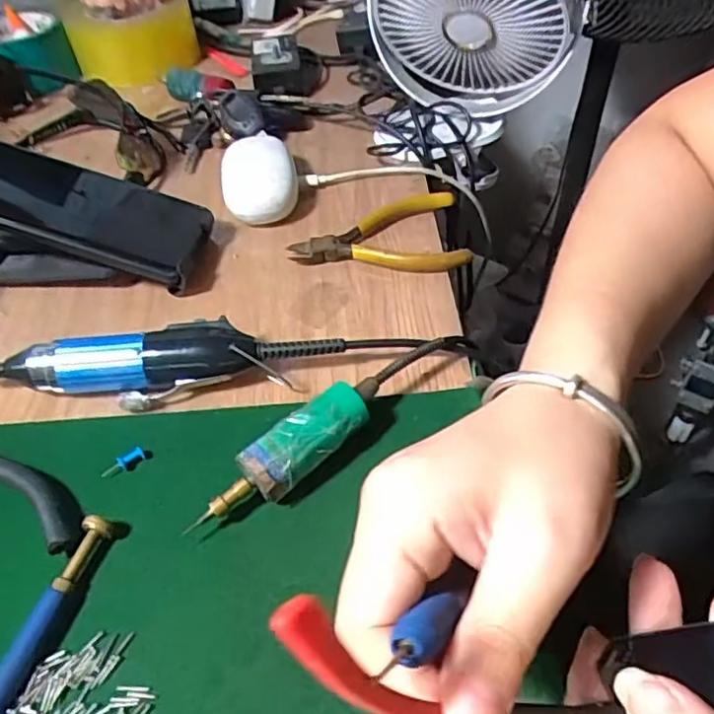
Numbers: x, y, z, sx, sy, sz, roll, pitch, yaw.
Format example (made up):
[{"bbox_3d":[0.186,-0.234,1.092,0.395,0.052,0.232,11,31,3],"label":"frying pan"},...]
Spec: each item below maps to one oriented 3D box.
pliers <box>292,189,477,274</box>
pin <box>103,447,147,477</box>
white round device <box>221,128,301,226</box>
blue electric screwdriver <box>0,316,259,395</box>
[{"bbox_3d":[0.013,-0.086,0.442,0.120,0.015,0.079,-6,47,0],"label":"pliers"},{"bbox_3d":[-0.121,0.054,0.321,0.022,0.005,0.006,-27,51,-18],"label":"pin"},{"bbox_3d":[-0.075,-0.139,0.487,0.055,0.032,0.092,-10,47,-3],"label":"white round device"},{"bbox_3d":[-0.141,0.004,0.353,0.169,0.031,0.026,-4,47,2],"label":"blue electric screwdriver"}]

